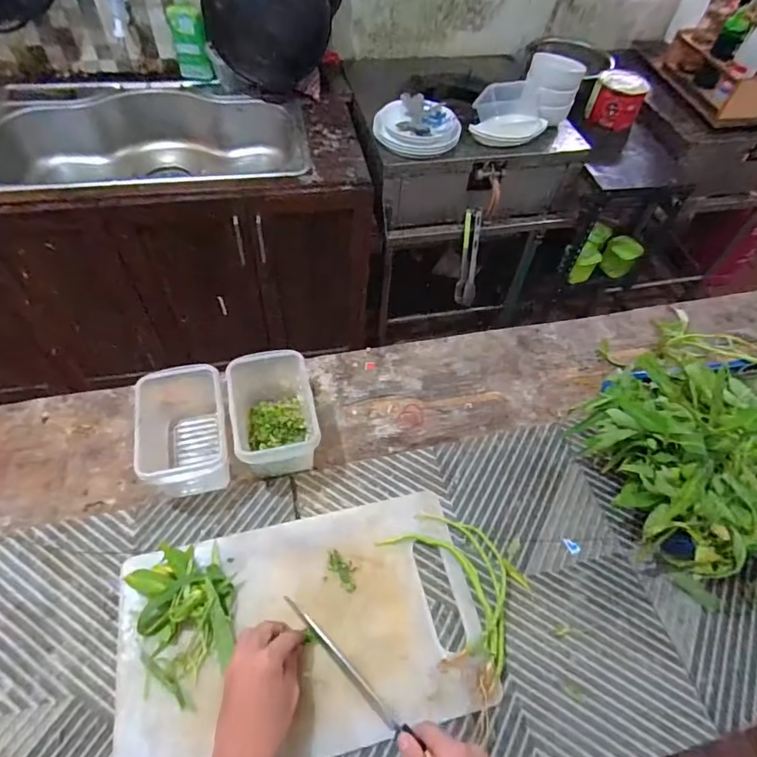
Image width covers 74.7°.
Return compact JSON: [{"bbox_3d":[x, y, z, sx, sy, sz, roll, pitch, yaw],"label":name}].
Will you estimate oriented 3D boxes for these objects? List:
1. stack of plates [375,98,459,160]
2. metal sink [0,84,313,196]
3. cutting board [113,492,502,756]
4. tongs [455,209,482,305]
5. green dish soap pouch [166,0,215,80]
[{"bbox_3d":[0.097,-0.668,1.310,0.203,0.049,0.167,-15,56,-13],"label":"stack of plates"},{"bbox_3d":[-0.656,-0.615,1.422,0.892,0.228,0.525,-4,55,-7],"label":"metal sink"},{"bbox_3d":[-0.088,0.283,0.561,0.390,0.020,0.240,-11,55,-10],"label":"cutting board"},{"bbox_3d":[0.263,-0.347,1.446,0.052,0.274,0.033,0,30,-3],"label":"tongs"},{"bbox_3d":[-0.542,-0.973,1.424,0.090,0.194,0.059,-14,56,-13],"label":"green dish soap pouch"}]

